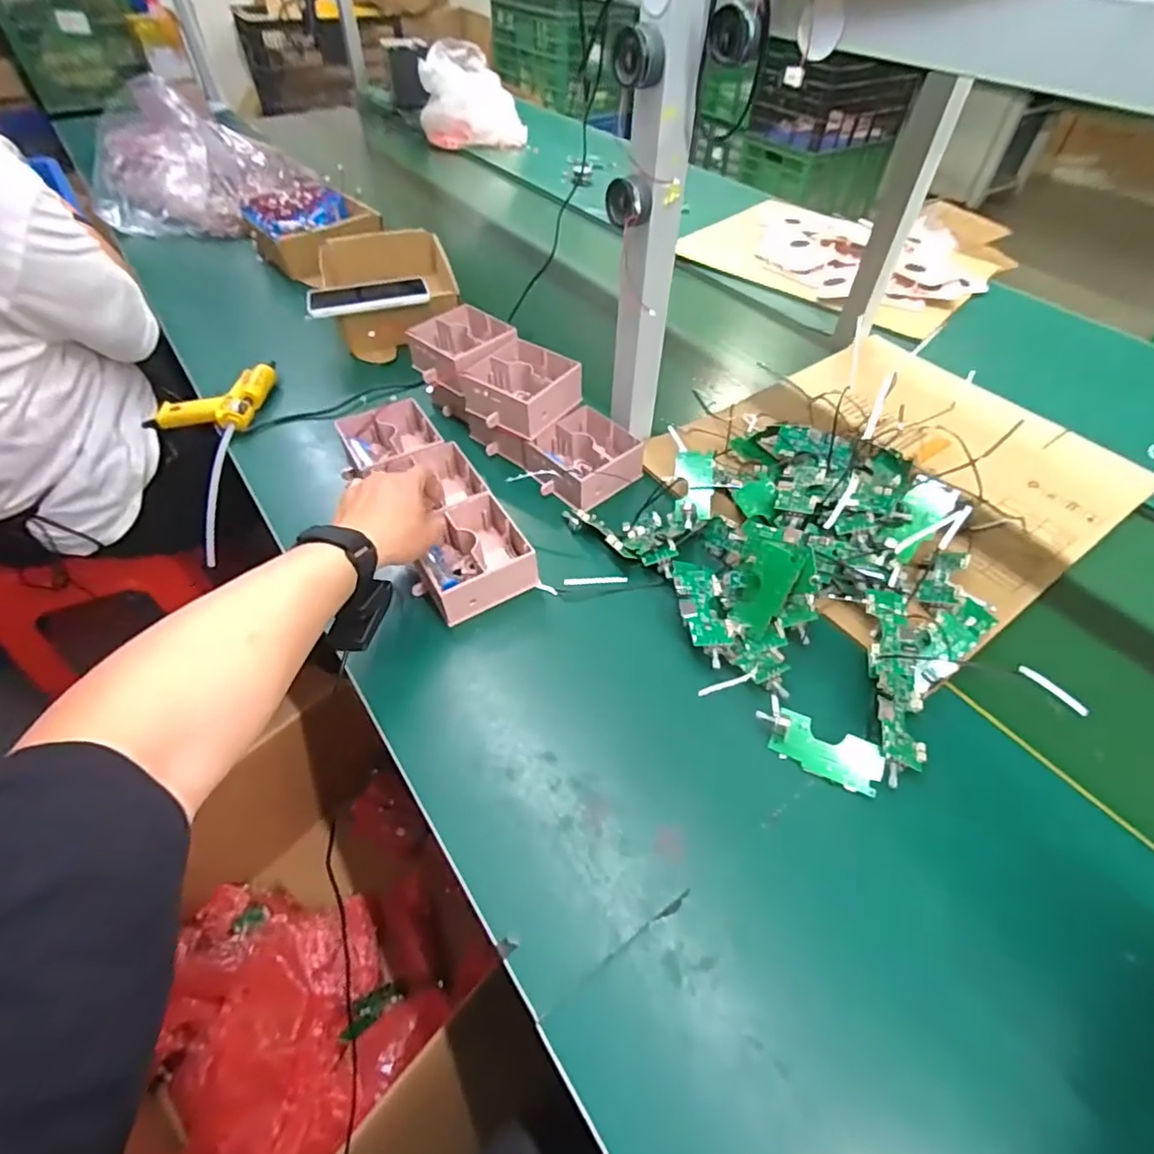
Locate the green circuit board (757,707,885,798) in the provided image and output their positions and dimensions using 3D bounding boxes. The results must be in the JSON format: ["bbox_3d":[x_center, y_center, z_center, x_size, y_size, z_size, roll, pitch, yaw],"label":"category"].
[{"bbox_3d":[0.198,0.137,0.481,0.097,0.024,0.044,18,64,20],"label":"green circuit board"}]

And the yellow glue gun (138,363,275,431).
[{"bbox_3d":[-0.469,-0.227,0.782,0.177,0.039,0.115,-33,58,-26],"label":"yellow glue gun"}]

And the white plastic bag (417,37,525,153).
[{"bbox_3d":[-0.270,-1.223,1.493,0.255,0.180,0.156,-11,51,-11],"label":"white plastic bag"}]

